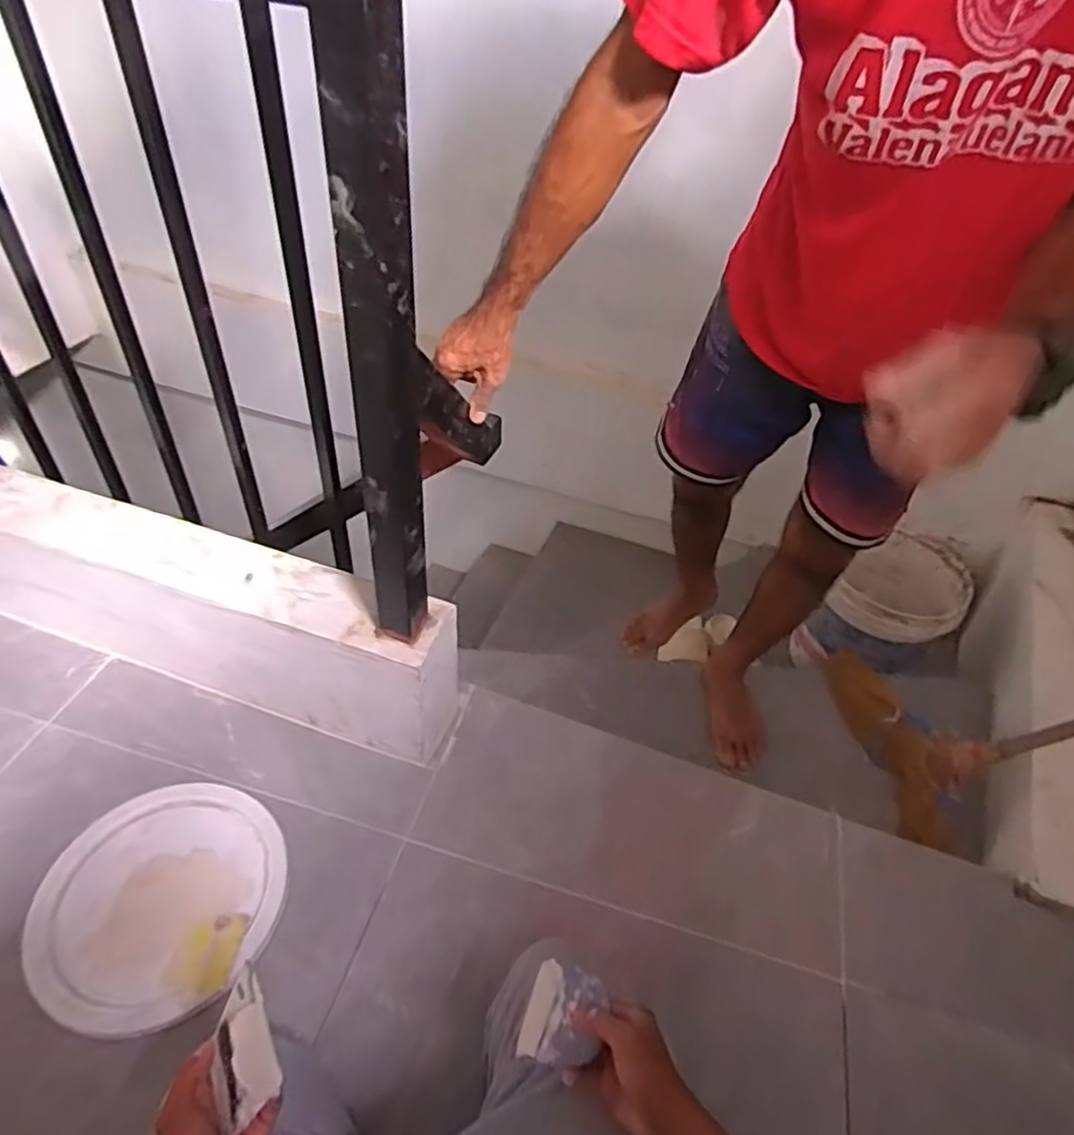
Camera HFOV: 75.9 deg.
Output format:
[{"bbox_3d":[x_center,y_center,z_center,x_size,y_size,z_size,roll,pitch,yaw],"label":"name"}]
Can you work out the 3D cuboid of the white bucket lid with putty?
[{"bbox_3d":[-0.468,0.403,0.847,0.286,0.030,0.293,3,39,-2],"label":"white bucket lid with putty"}]

